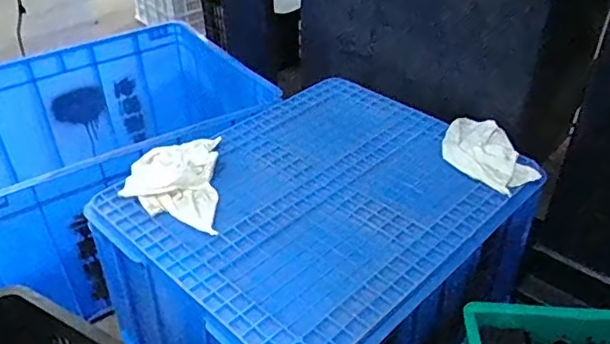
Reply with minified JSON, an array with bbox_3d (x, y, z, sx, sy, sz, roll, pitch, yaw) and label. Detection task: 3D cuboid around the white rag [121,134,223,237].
[{"bbox_3d":[-0.204,0.013,0.848,0.143,0.035,0.218,-6,38,-3],"label":"white rag"}]

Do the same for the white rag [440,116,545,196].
[{"bbox_3d":[0.284,-0.039,0.905,0.102,0.033,0.205,-9,39,-8],"label":"white rag"}]

